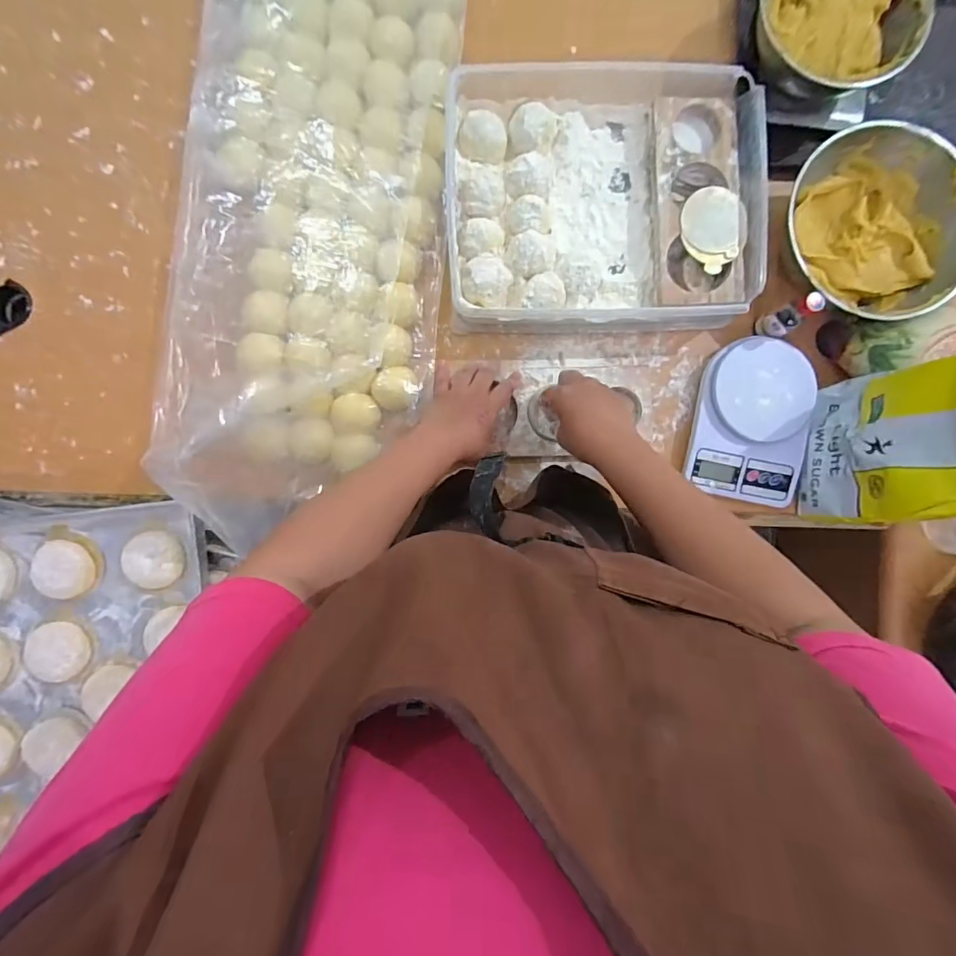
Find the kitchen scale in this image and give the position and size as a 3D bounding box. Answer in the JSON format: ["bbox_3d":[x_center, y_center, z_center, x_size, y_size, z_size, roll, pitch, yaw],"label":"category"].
[{"bbox_3d":[0.335,-0.069,0.586,0.136,0.031,0.190,9,87,-3],"label":"kitchen scale"}]

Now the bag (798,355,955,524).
[{"bbox_3d":[0.426,-0.034,0.501,0.053,0.176,0.156,-5,88,-3],"label":"bag"}]

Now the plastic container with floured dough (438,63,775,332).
[{"bbox_3d":[0.145,-0.345,0.576,0.357,0.062,0.319,-2,88,-3],"label":"plastic container with floured dough"}]

